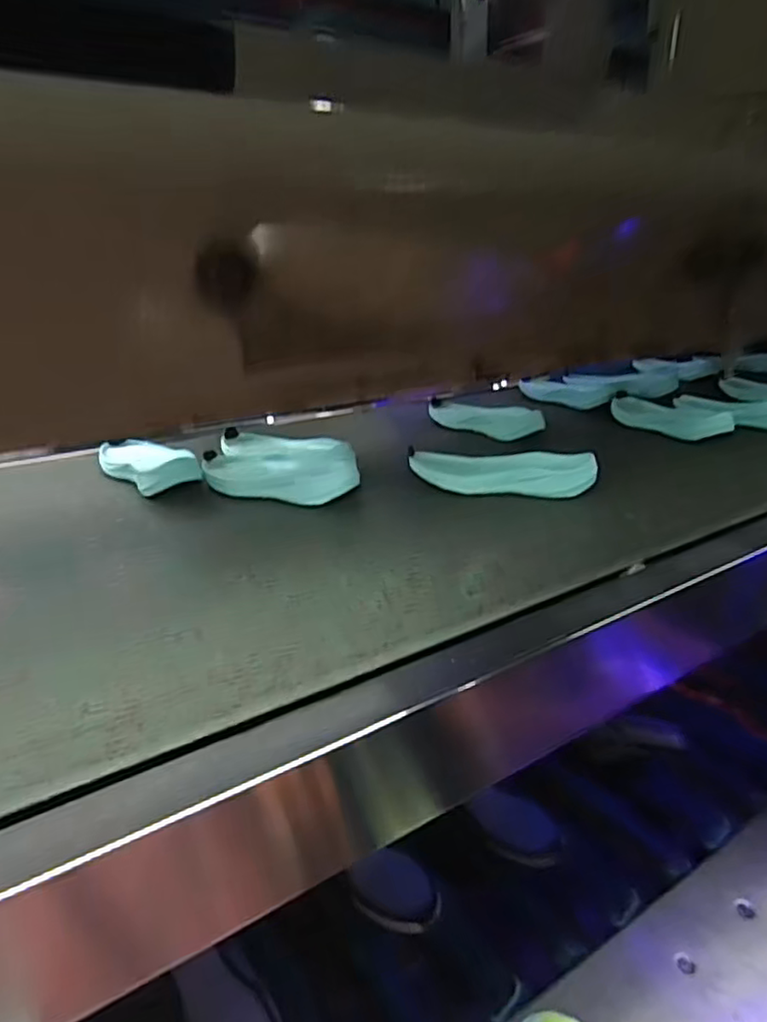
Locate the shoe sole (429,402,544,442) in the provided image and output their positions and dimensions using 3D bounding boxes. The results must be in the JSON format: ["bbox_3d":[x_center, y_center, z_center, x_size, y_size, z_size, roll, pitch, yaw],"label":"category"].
[{"bbox_3d":[0.157,-0.159,1.074,0.065,0.034,0.222,-15,27,-36],"label":"shoe sole"}]

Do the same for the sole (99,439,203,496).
[{"bbox_3d":[-0.320,-0.065,0.862,0.088,0.039,0.211,-19,27,-38],"label":"sole"}]

